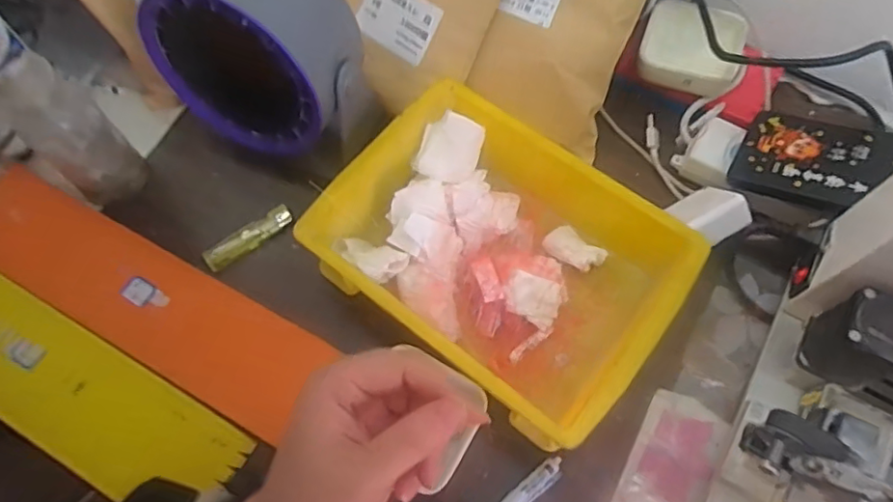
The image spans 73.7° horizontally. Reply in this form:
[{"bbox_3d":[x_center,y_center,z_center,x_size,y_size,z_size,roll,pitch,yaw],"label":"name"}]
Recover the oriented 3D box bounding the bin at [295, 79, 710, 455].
[{"bbox_3d":[0.040,0.001,0.455,0.254,0.071,0.188,35,72,15],"label":"bin"}]

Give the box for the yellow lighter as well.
[{"bbox_3d":[-0.166,-0.013,0.500,0.077,0.015,0.019,-37,71,-14],"label":"yellow lighter"}]

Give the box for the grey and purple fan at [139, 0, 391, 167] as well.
[{"bbox_3d":[-0.138,-0.152,0.452,0.173,0.143,0.088,24,69,11],"label":"grey and purple fan"}]

